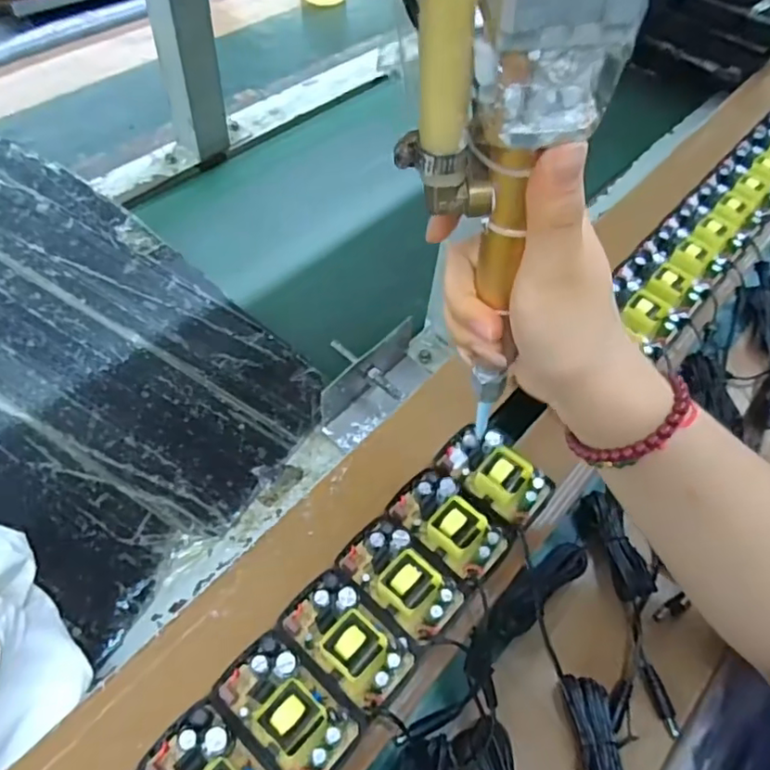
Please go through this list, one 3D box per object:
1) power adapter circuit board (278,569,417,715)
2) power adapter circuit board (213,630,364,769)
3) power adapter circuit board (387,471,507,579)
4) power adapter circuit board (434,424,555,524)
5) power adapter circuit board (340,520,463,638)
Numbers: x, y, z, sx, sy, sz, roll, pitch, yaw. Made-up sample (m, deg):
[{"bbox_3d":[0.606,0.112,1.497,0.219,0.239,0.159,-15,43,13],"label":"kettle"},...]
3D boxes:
[{"bbox_3d":[-0.018,0.127,0.311,0.067,0.020,0.040,36,54,23],"label":"power adapter circuit board"},{"bbox_3d":[-0.046,0.153,0.288,0.068,0.019,0.040,36,54,23],"label":"power adapter circuit board"},{"bbox_3d":[0.037,0.077,0.350,0.065,0.023,0.036,35,54,22],"label":"power adapter circuit board"},{"bbox_3d":[0.067,0.052,0.371,0.067,0.022,0.034,33,53,21],"label":"power adapter circuit board"},{"bbox_3d":[0.010,0.104,0.330,0.062,0.022,0.032,35,54,22],"label":"power adapter circuit board"}]

